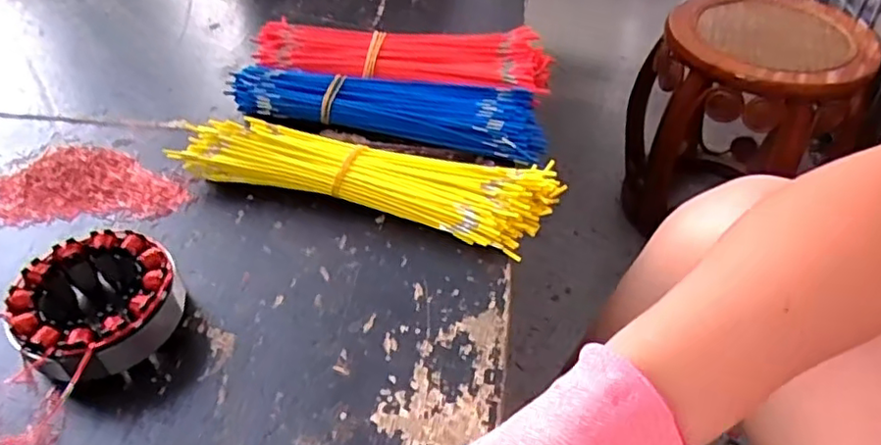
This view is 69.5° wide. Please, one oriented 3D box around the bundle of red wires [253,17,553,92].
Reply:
[{"bbox_3d":[-0.033,-0.142,0.560,0.257,0.037,0.074,5,44,5],"label":"bundle of red wires"}]

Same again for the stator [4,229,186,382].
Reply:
[{"bbox_3d":[-0.197,0.049,0.366,0.082,0.038,0.084,0,44,0],"label":"stator"}]

